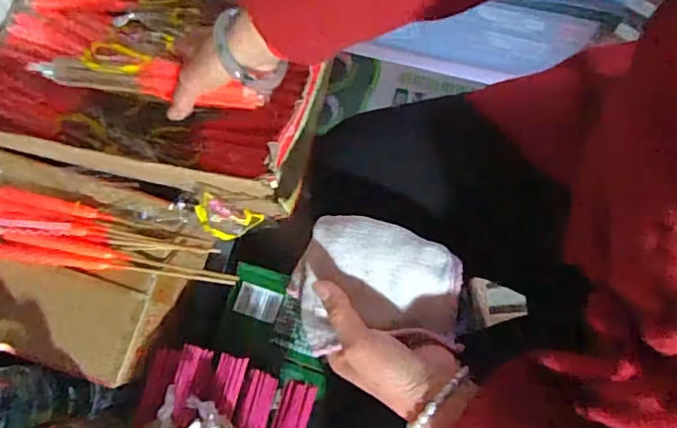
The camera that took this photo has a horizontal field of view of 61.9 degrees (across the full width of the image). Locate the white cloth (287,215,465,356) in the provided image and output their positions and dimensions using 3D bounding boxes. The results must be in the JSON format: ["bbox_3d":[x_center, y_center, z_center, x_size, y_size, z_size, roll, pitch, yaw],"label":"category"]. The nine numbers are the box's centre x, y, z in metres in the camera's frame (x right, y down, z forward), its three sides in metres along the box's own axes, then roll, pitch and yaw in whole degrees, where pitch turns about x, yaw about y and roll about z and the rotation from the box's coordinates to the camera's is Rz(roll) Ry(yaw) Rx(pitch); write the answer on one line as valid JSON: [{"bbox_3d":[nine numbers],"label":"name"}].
[{"bbox_3d":[0.027,0.051,0.431,0.124,0.030,0.099,-5,77,0],"label":"white cloth"}]

